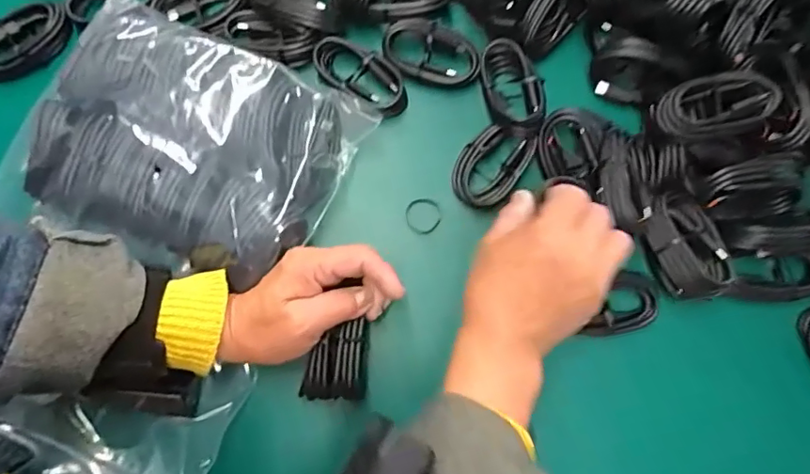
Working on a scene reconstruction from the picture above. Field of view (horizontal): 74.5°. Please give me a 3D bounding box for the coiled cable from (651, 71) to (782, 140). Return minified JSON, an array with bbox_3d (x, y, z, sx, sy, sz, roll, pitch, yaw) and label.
[{"bbox_3d":[0.205,-0.085,0.355,0.074,0.025,0.040,-19,80,-3],"label":"coiled cable"}]

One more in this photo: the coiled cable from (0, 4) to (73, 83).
[{"bbox_3d":[-0.293,-0.150,0.411,0.075,0.022,0.034,-36,82,-6],"label":"coiled cable"}]

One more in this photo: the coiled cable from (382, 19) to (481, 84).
[{"bbox_3d":[0.020,-0.140,0.401,0.072,0.016,0.042,20,81,4],"label":"coiled cable"}]

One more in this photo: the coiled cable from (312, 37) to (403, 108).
[{"bbox_3d":[-0.036,-0.123,0.402,0.071,0.019,0.035,26,81,5],"label":"coiled cable"}]

